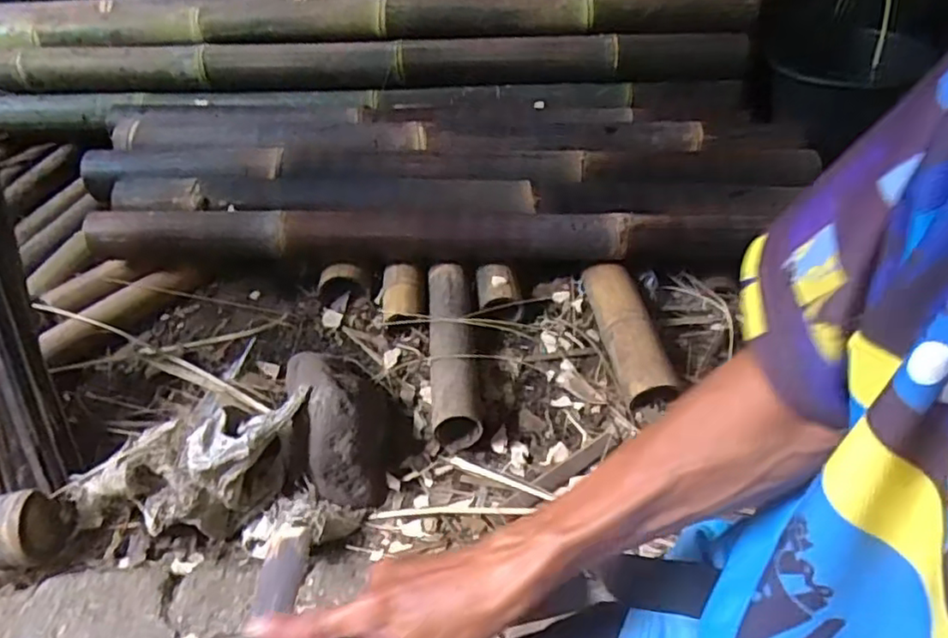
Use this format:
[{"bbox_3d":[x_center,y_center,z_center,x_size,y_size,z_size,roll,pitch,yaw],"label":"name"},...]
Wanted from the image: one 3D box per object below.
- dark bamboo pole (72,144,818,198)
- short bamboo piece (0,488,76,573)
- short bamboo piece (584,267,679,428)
[{"bbox_3d":[-0.027,-0.252,1.031,1.190,0.092,0.109,-3,42,1],"label":"dark bamboo pole"},{"bbox_3d":[-0.536,0.243,0.713,0.107,0.083,0.093,-5,43,-3],"label":"short bamboo piece"},{"bbox_3d":[0.219,0.022,0.903,0.065,0.071,0.259,-9,45,-4],"label":"short bamboo piece"}]

